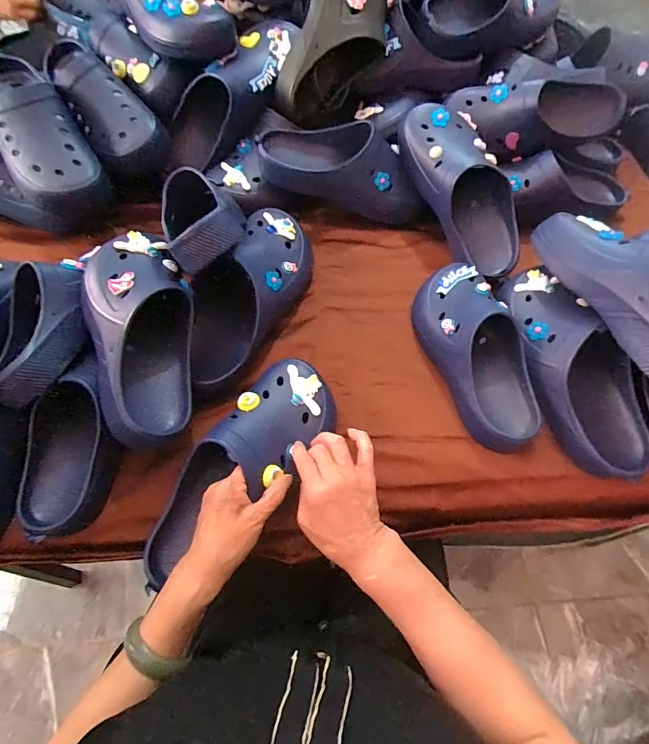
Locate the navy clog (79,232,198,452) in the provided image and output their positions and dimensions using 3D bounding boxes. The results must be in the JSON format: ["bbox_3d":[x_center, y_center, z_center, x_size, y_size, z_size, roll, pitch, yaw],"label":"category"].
[{"bbox_3d":[-0.205,-0.049,0.478,0.120,0.089,0.257,-18,63,-10],"label":"navy clog"}]

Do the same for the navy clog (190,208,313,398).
[{"bbox_3d":[-0.102,-0.110,0.558,0.114,0.104,0.300,21,63,10],"label":"navy clog"}]

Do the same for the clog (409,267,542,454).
[{"bbox_3d":[0.192,-0.031,0.534,0.106,0.087,0.255,-12,62,-7],"label":"clog"}]

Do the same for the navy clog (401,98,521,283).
[{"bbox_3d":[0.203,-0.270,0.608,0.106,0.082,0.273,-31,92,-16],"label":"navy clog"}]

